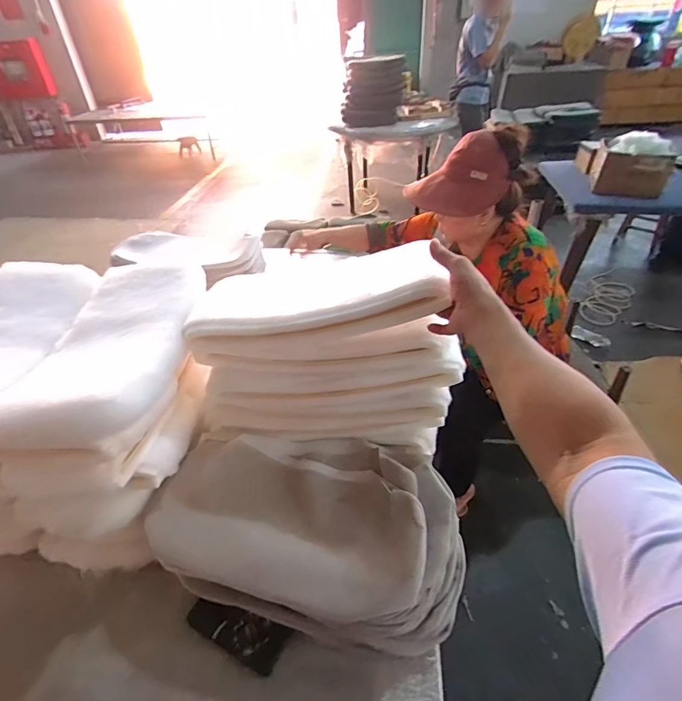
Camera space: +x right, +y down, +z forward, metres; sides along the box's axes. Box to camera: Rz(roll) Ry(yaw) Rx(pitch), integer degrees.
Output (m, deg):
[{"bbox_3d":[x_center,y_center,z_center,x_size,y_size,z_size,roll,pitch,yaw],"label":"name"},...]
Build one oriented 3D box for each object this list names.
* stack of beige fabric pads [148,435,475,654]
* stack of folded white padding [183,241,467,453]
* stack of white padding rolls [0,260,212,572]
[{"bbox_3d":[-0.050,0.299,0.722,0.503,0.120,0.303,8,45,15],"label":"stack of beige fabric pads"},{"bbox_3d":[-0.025,-0.015,0.799,0.453,0.309,0.249,3,44,9],"label":"stack of folded white padding"},{"bbox_3d":[-0.492,0.076,0.790,0.465,0.342,0.495,0,43,7],"label":"stack of white padding rolls"}]

